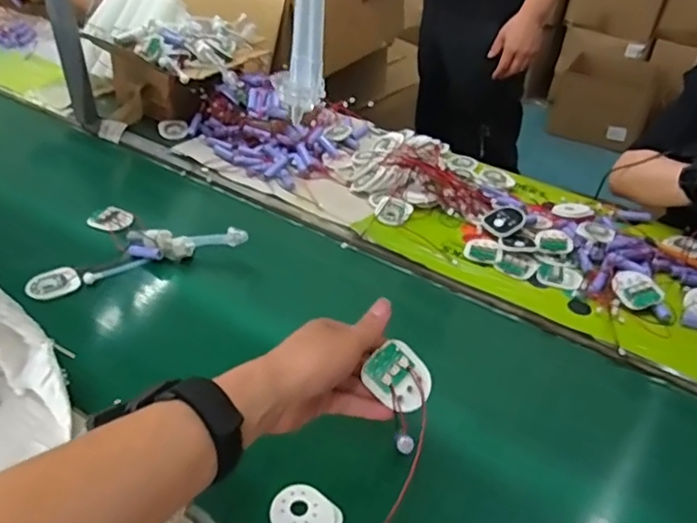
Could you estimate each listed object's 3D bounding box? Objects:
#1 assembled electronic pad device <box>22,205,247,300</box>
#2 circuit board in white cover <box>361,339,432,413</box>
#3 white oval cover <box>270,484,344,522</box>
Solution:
[{"bbox_3d":[-0.285,-0.041,0.779,0.253,0.050,0.165,-12,40,-19],"label":"assembled electronic pad device"},{"bbox_3d":[0.045,0.098,0.498,0.055,0.010,0.048,39,76,7],"label":"circuit board in white cover"},{"bbox_3d":[-0.036,0.208,0.477,0.056,0.007,0.046,31,45,31],"label":"white oval cover"}]

